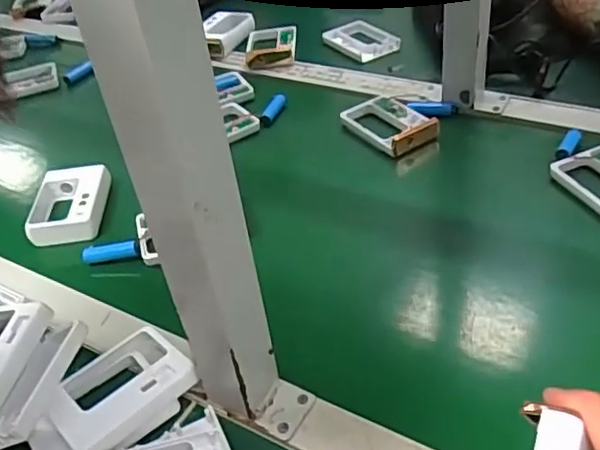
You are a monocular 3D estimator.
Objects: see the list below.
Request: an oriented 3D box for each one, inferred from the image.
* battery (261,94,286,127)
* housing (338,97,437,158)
[{"bbox_3d":[-0.032,-0.138,0.747,0.015,0.011,0.055,9,43,19],"label":"battery"},{"bbox_3d":[0.099,-0.116,0.688,0.068,0.021,0.105,-28,44,-22],"label":"housing"}]

